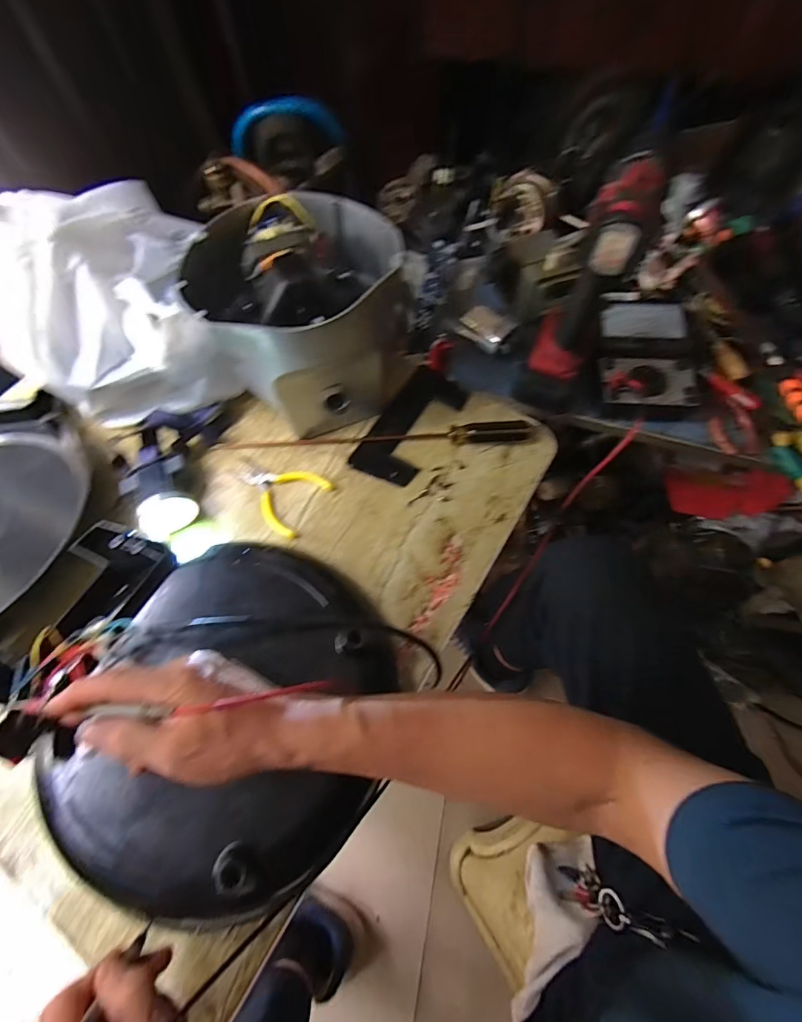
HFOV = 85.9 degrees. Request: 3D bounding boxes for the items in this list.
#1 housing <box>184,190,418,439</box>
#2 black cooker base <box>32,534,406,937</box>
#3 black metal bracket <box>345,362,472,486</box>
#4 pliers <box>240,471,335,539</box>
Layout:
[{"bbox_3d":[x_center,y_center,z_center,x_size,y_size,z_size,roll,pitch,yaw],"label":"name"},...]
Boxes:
[{"bbox_3d":[-0.118,-0.231,0.496,0.191,0.175,0.224,-24,70,-10],"label":"housing"},{"bbox_3d":[-0.141,0.173,0.367,0.240,0.080,0.287,21,69,8],"label":"black cooker base"},{"bbox_3d":[0.013,-0.108,0.538,0.078,0.004,0.169,30,71,11],"label":"black metal bracket"},{"bbox_3d":[-0.147,-0.025,0.509,0.108,0.007,0.083,31,71,11],"label":"pliers"}]

